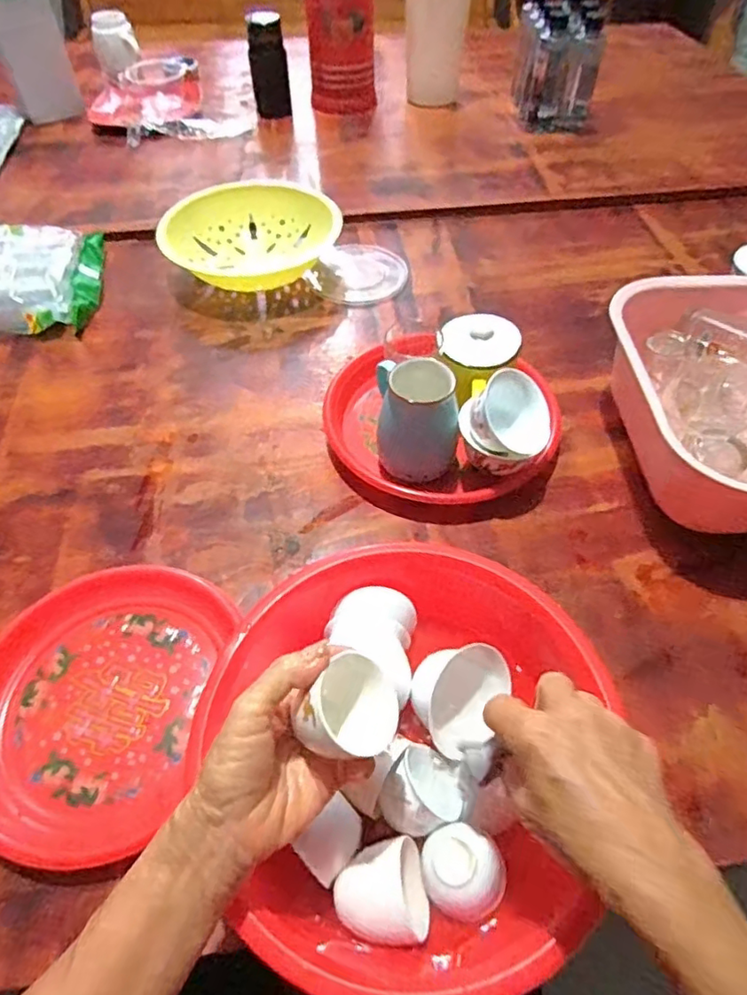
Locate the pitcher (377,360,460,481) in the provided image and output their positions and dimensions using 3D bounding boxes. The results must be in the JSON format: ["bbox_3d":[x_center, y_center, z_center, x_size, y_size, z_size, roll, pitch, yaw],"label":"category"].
[{"bbox_3d":[0.044,-0.071,0.584,0.077,0.112,0.075,-1,53,0],"label":"pitcher"}]

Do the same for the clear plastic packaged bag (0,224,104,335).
[{"bbox_3d":[-0.496,-0.310,0.794,0.220,0.064,0.195,-7,53,-4],"label":"clear plastic packaged bag"}]

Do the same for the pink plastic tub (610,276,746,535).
[{"bbox_3d":[0.360,-0.091,0.586,0.214,0.120,0.282,-4,53,-2],"label":"pink plastic tub"}]

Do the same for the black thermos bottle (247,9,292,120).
[{"bbox_3d":[-0.199,-0.823,1.112,0.066,0.152,0.052,-8,54,-4],"label":"black thermos bottle"}]

